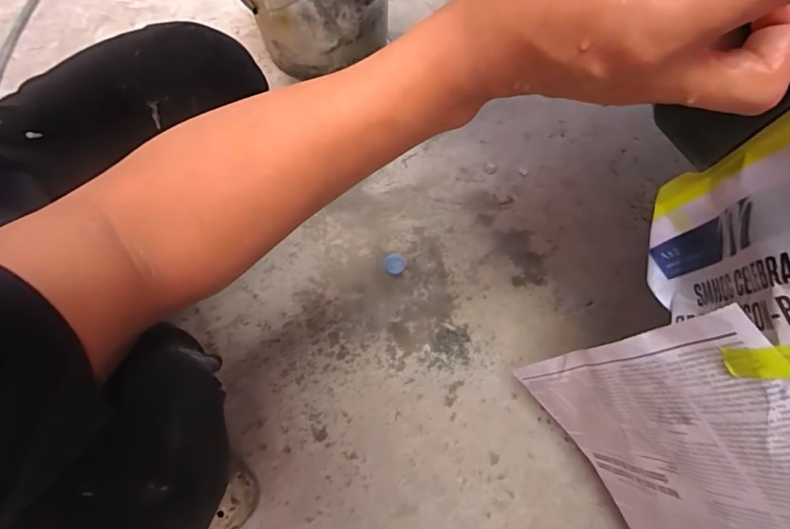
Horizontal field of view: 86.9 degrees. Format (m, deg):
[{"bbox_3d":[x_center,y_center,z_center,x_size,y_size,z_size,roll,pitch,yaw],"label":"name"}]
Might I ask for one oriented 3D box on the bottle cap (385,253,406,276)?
[{"bbox_3d":[0.000,-0.001,0.671,0.033,0.007,0.035,-1,65,1],"label":"bottle cap"}]

